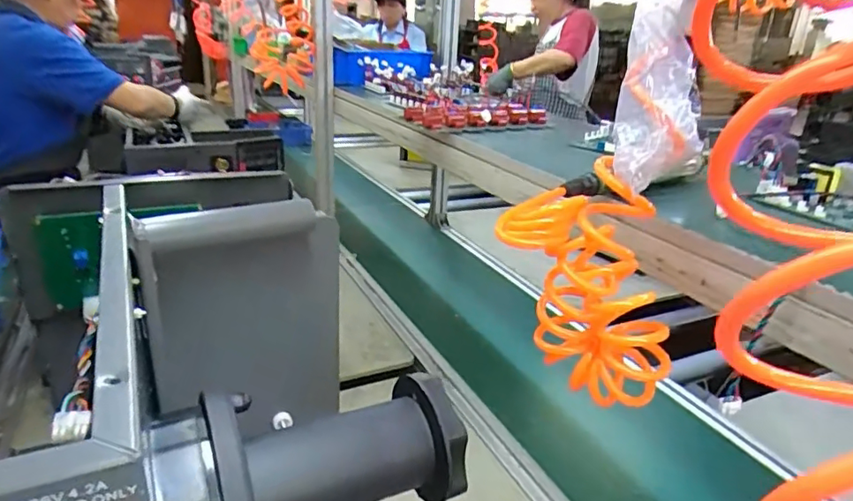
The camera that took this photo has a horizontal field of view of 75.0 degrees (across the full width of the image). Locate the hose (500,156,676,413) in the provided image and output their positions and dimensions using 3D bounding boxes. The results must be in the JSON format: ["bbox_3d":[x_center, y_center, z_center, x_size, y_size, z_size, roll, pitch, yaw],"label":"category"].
[{"bbox_3d":[0.141,0.033,0.496,0.155,0.203,0.062,13,25,26],"label":"hose"}]

